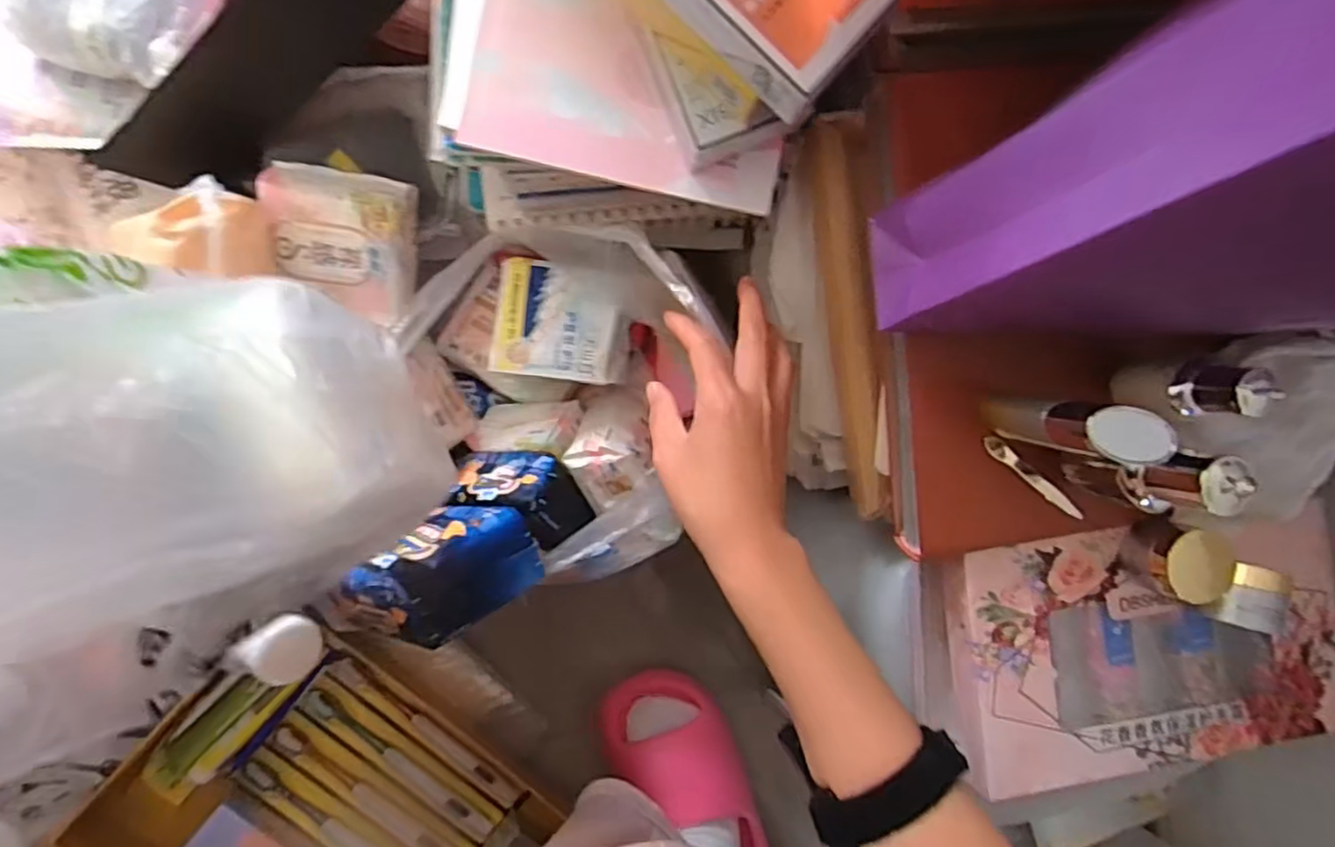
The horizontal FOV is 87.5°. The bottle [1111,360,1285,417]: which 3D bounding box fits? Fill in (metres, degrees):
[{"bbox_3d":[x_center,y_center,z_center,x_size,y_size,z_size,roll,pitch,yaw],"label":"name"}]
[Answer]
[{"bbox_3d":[0.250,-0.017,0.337,0.019,0.071,0.025,7,89,-9],"label":"bottle"}]

